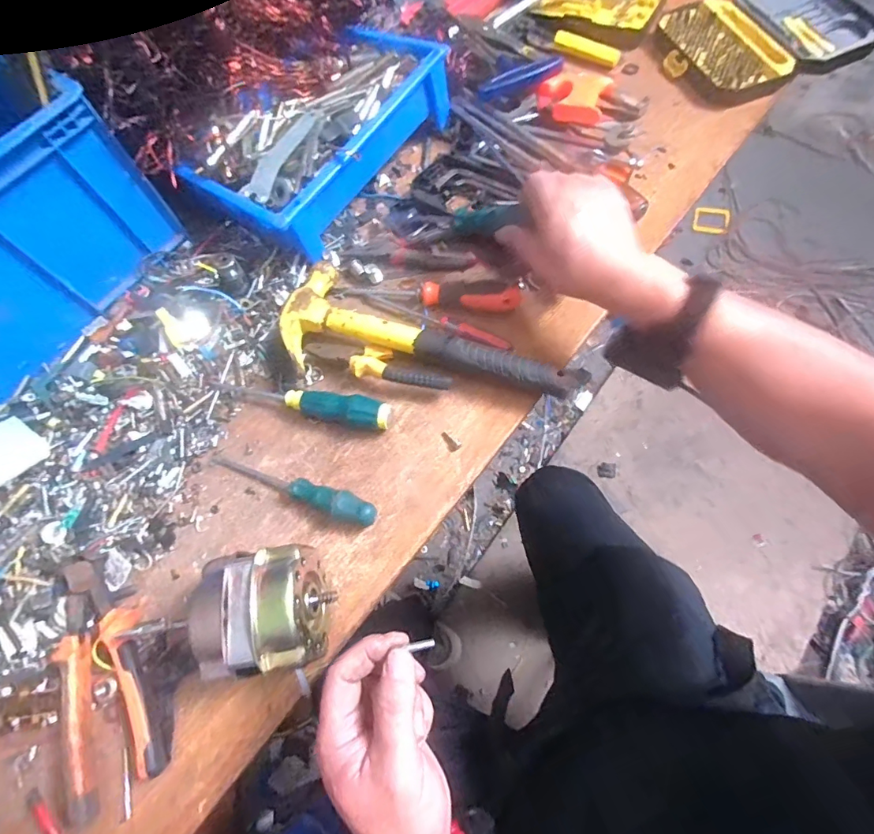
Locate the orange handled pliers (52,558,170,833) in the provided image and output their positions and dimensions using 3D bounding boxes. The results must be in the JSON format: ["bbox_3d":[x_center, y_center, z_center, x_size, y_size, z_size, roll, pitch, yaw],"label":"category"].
[{"bbox_3d":[-0.270,0.206,0.378,0.063,0.030,0.184,-24,64,-4],"label":"orange handled pliers"}]

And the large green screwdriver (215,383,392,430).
[{"bbox_3d":[-0.138,-0.014,0.466,0.194,0.028,0.027,10,68,18],"label":"large green screwdriver"}]

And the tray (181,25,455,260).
[{"bbox_3d":[-0.134,-0.344,0.561,0.179,0.080,0.313,31,73,16],"label":"tray"}]

